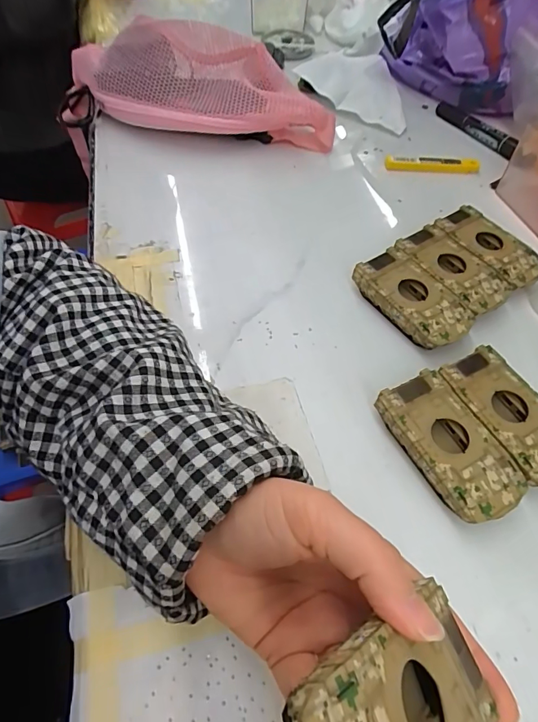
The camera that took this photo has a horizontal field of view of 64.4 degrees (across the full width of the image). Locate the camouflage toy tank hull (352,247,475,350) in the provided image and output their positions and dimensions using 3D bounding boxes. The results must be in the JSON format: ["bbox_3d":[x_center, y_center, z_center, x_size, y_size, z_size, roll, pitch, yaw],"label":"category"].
[{"bbox_3d":[0.115,-0.047,0.351,0.049,0.027,0.094,-31,63,-21],"label":"camouflage toy tank hull"}]

